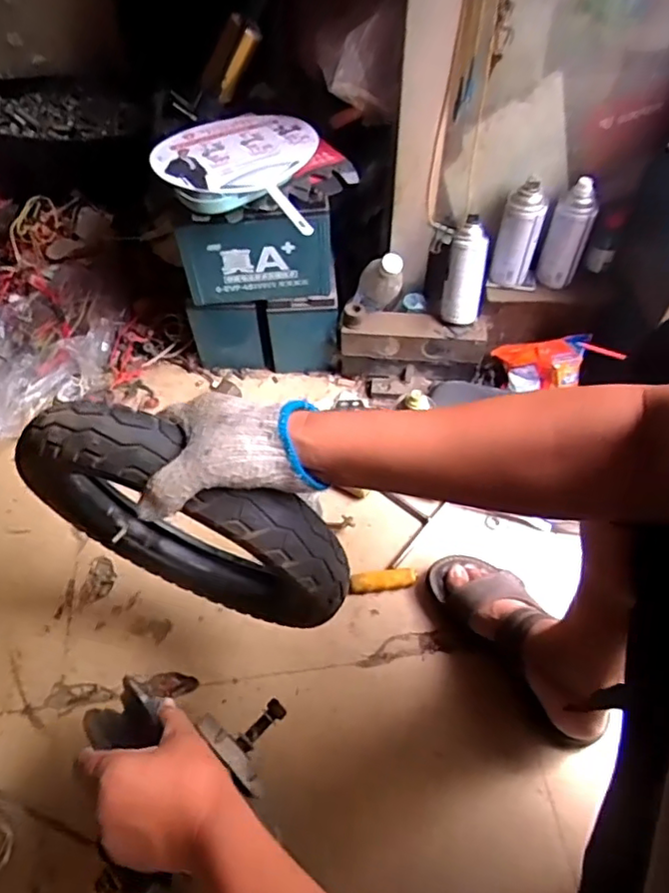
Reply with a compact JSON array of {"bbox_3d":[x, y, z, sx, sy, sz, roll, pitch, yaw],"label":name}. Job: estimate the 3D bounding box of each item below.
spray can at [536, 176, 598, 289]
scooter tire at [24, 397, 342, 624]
[{"bbox_3d":[0.365,-0.331,0.929,0.059,0.156,0.052,24,59,16],"label":"spray can"},{"bbox_3d":[-0.148,0.086,0.593,0.325,0.319,0.061,19,57,13],"label":"scooter tire"}]

